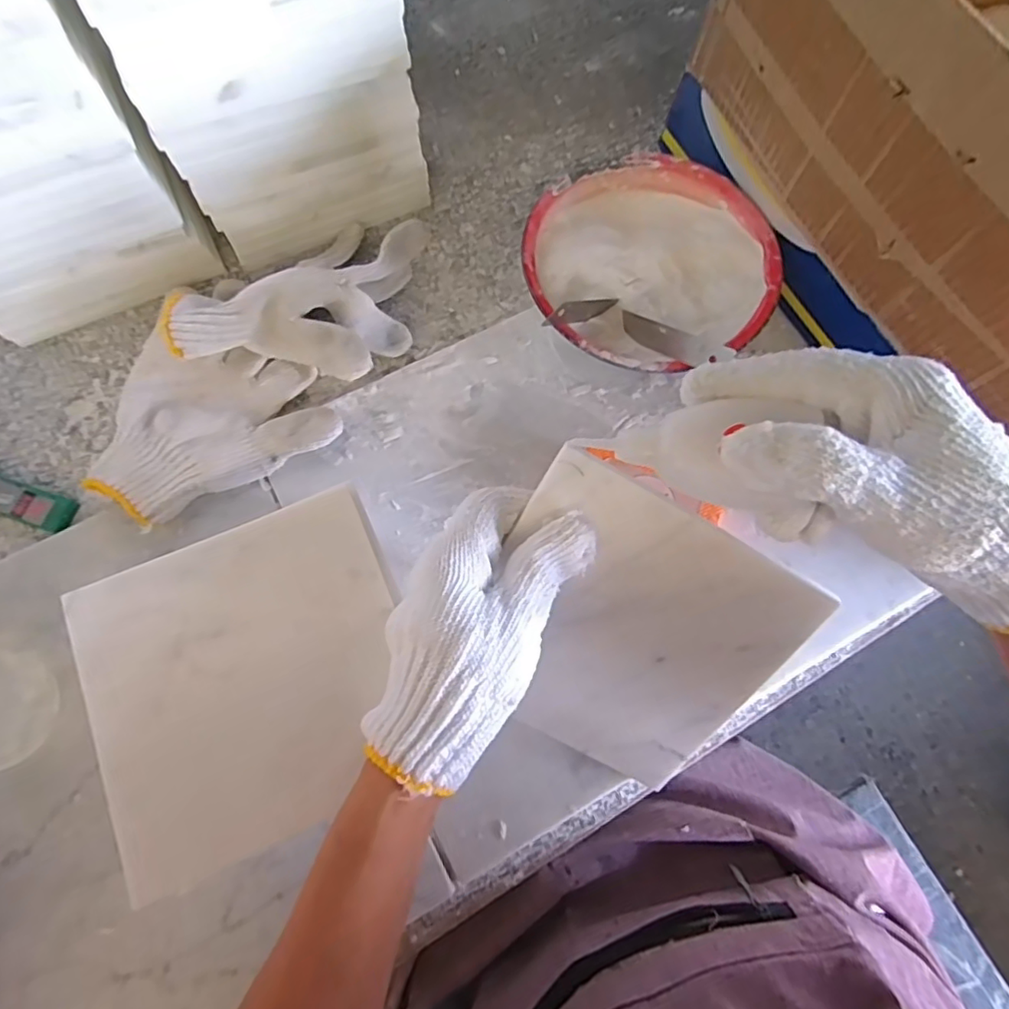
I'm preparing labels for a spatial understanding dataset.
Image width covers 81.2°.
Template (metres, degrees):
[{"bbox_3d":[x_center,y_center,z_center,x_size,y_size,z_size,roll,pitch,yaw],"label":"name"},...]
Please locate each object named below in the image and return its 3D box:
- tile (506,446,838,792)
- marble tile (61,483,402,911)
[{"bbox_3d":[0.060,0.067,0.301,0.152,0.005,0.148,30,112,-7],"label":"tile"},{"bbox_3d":[-0.124,0.084,0.290,0.152,0.006,0.151,-22,74,-7],"label":"marble tile"}]

